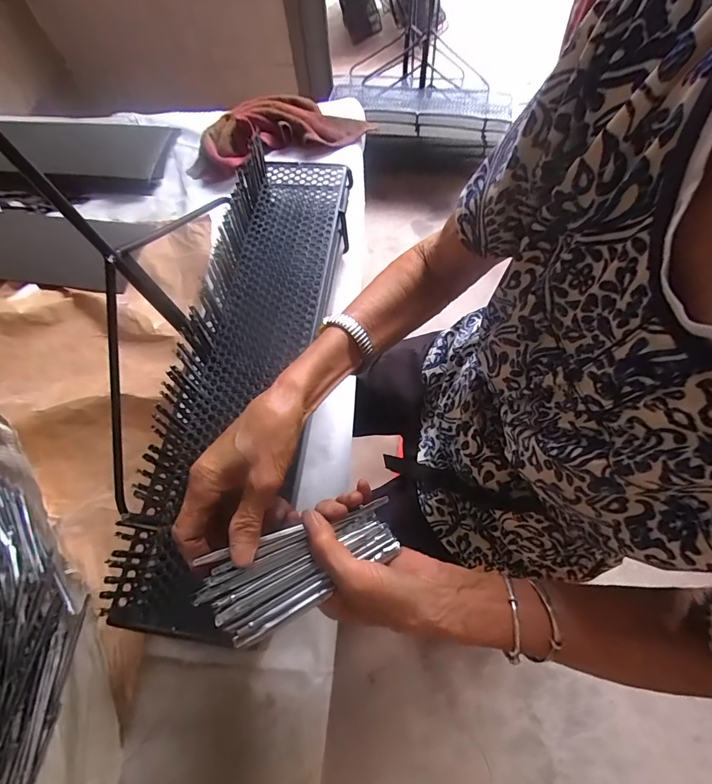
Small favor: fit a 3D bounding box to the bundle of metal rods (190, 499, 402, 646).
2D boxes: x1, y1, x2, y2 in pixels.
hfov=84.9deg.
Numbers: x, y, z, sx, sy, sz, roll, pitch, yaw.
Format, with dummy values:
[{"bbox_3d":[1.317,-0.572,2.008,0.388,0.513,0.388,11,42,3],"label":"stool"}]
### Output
[{"bbox_3d":[-0.038,0.127,0.292,0.142,0.020,0.063,-19,67,-20],"label":"bundle of metal rods"}]

